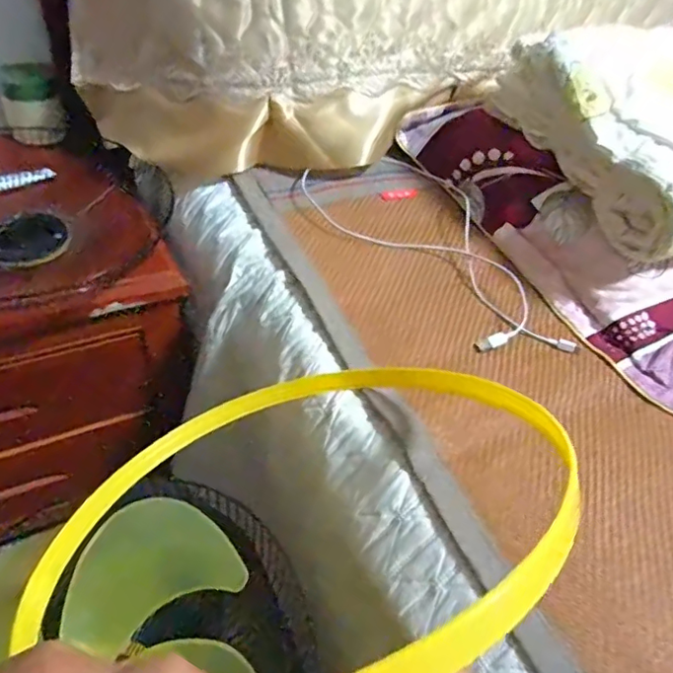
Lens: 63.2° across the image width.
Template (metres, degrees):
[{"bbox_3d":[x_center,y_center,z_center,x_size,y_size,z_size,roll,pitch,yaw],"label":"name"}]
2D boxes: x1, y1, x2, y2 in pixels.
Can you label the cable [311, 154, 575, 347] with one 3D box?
[{"bbox_3d":[0.137,-0.112,0.640,0.191,0.028,0.358,-28,56,-32],"label":"cable"}]

